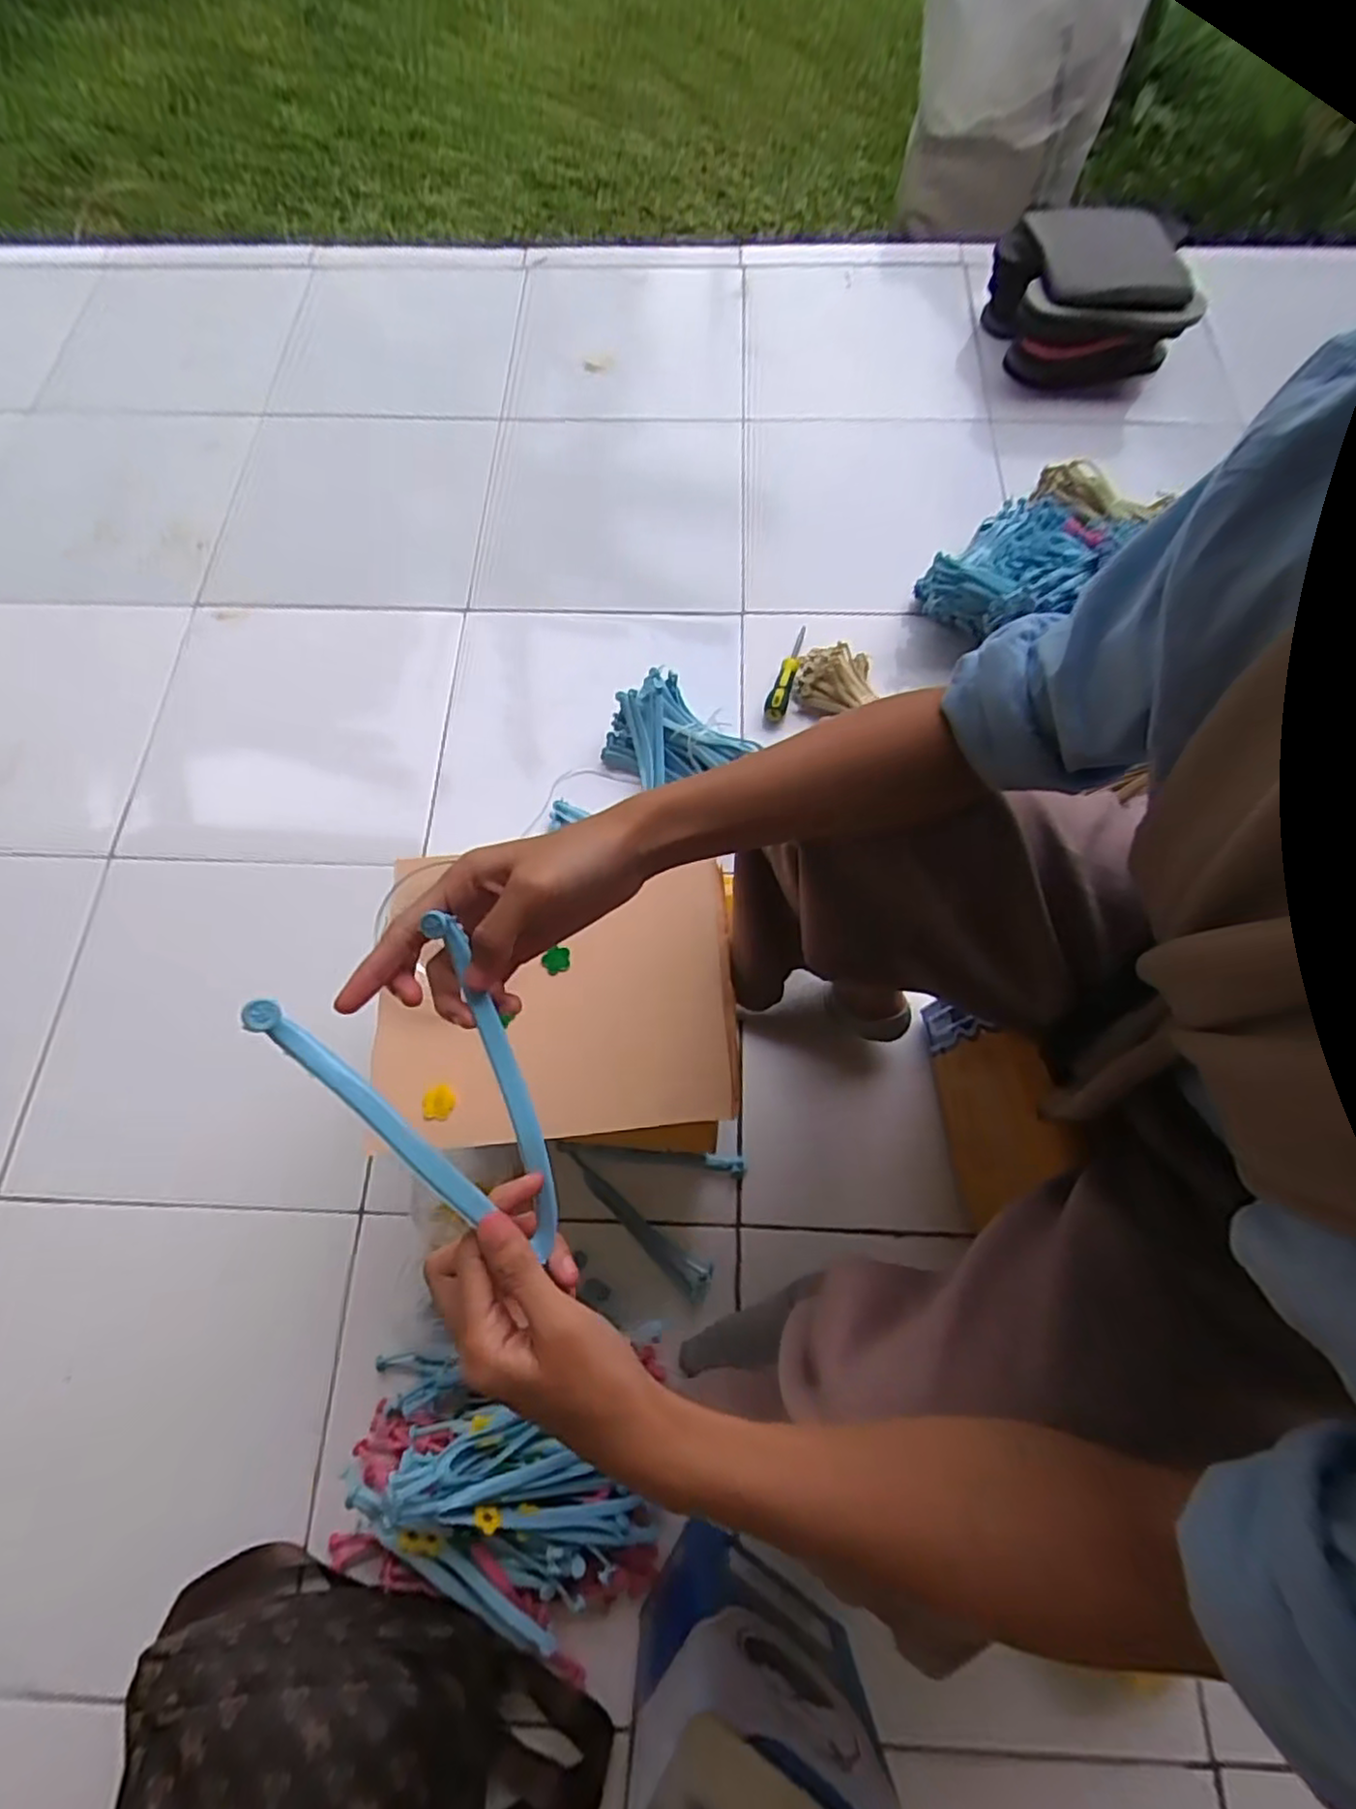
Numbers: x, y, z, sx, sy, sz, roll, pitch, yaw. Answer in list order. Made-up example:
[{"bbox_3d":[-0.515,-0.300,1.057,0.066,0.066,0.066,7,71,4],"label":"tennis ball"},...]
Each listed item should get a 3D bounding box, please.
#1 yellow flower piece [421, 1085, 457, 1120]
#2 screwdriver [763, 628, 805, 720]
[{"bbox_3d":[-0.184,0.152,0.530,0.026,0.008,0.026,0,71,1],"label":"yellow flower piece"},{"bbox_3d":[0.147,-0.316,0.926,0.029,0.025,0.155,16,72,7],"label":"screwdriver"}]

